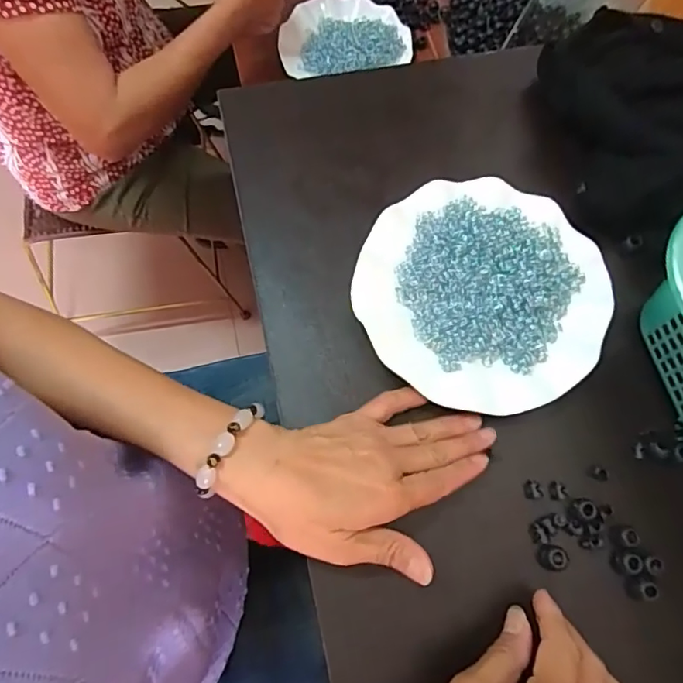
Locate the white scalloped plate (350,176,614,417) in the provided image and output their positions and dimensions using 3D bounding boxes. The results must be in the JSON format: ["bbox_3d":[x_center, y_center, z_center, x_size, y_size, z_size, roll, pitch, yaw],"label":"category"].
[{"bbox_3d":[0.105,-0.038,0.398,0.176,0.017,0.178,1,71,-2],"label":"white scalloped plate"}]

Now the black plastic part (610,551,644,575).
[{"bbox_3d":[0.193,0.150,0.355,0.014,0.013,0.014,9,71,1],"label":"black plastic part"}]

